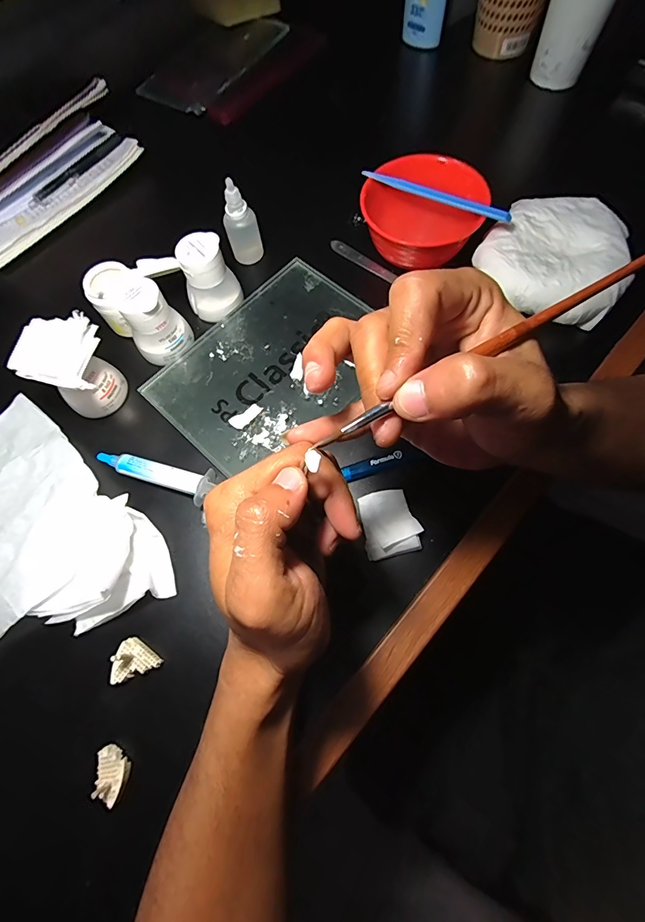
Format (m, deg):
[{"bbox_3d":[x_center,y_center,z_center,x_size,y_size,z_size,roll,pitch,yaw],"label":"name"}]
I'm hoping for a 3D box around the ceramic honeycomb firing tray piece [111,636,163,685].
[{"bbox_3d":[-0.131,0.138,0.269,0.027,0.025,0.026,35,75,14],"label":"ceramic honeycomb firing tray piece"}]

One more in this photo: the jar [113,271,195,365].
[{"bbox_3d":[-0.144,-0.120,0.344,0.049,0.059,0.040,-36,73,-10],"label":"jar"}]

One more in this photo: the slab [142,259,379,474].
[{"bbox_3d":[-0.044,-0.089,0.356,0.140,0.010,0.199,41,77,15],"label":"slab"}]

